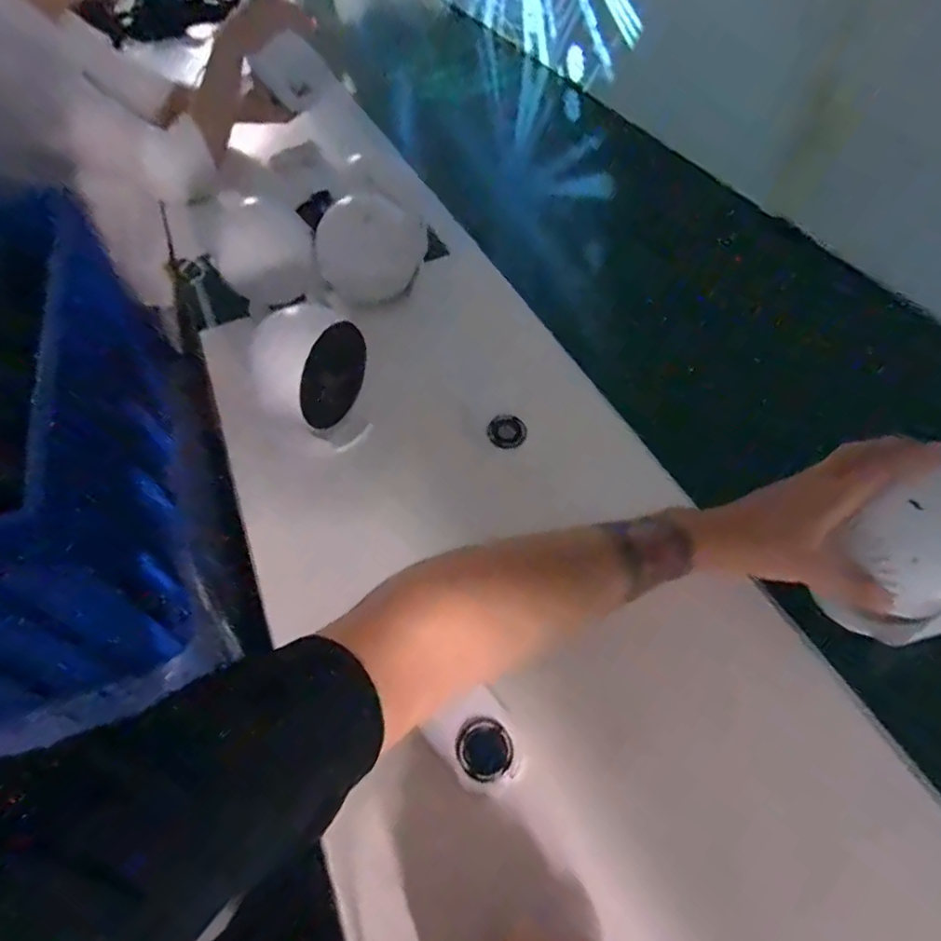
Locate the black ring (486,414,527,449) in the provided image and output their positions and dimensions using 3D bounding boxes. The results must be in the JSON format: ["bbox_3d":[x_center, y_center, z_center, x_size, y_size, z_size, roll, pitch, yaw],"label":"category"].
[{"bbox_3d":[0.037,-0.040,0.586,0.038,0.011,0.043,0,53,3],"label":"black ring"}]

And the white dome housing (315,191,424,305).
[{"bbox_3d":[-0.117,-0.263,0.693,0.127,0.106,0.049,-24,55,-15],"label":"white dome housing"}]

